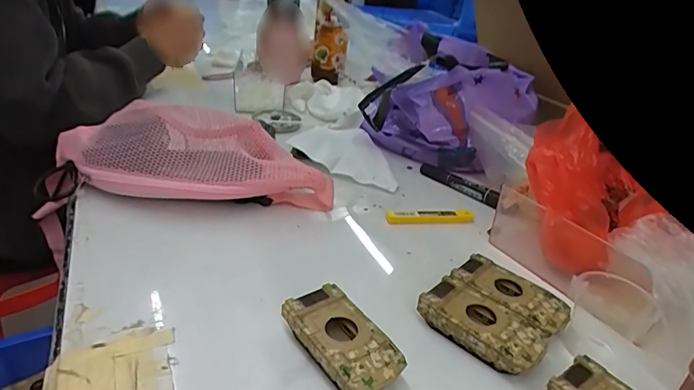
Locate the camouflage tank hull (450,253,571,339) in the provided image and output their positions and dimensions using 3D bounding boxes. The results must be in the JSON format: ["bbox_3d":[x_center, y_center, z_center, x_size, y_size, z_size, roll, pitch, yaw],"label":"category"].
[{"bbox_3d":[0.142,0.092,0.409,0.094,0.023,0.054,30,37,36],"label":"camouflage tank hull"}]

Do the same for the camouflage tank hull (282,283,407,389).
[{"bbox_3d":[-0.004,0.111,0.345,0.052,0.026,0.094,-16,36,-34],"label":"camouflage tank hull"}]

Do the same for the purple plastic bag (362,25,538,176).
[{"bbox_3d":[0.153,-0.147,0.714,0.223,0.146,0.233,11,29,8],"label":"purple plastic bag"}]

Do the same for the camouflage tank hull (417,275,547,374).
[{"bbox_3d":[0.108,0.108,0.376,0.094,0.027,0.048,30,36,35],"label":"camouflage tank hull"}]

